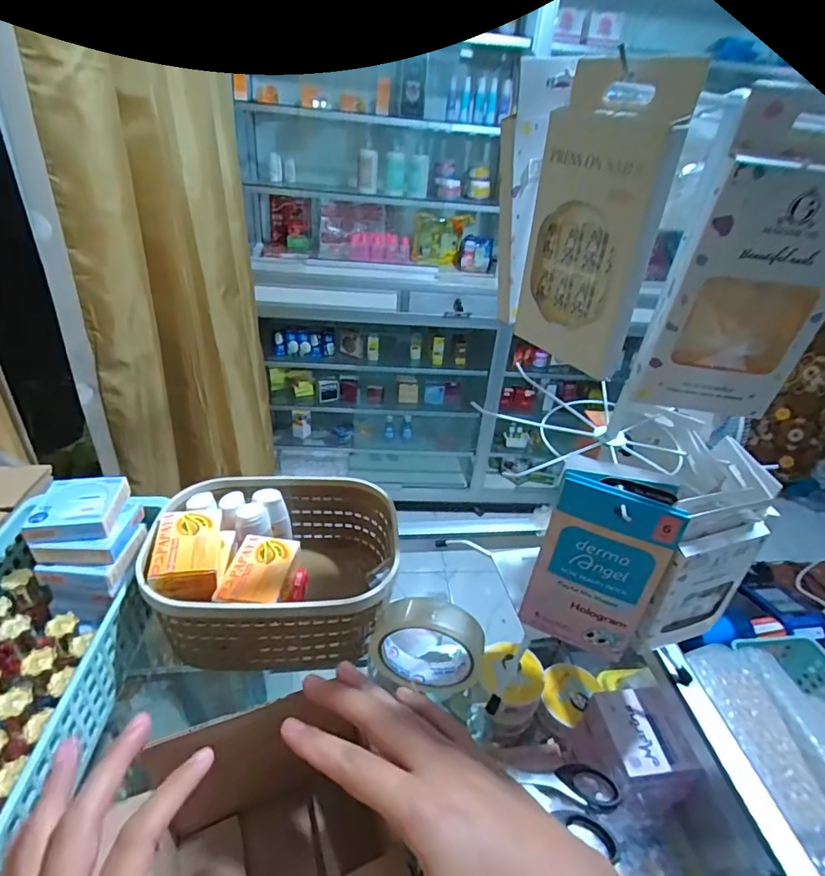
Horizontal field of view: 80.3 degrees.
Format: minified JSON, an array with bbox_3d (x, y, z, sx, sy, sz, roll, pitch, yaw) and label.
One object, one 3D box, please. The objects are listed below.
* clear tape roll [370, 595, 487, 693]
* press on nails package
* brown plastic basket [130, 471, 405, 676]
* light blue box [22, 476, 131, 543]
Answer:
[{"bbox_3d":[0.013,0.179,0.423,0.092,0.087,0.030,8,32,5],"label":"clear tape roll"},{"bbox_3d":[0.088,-0.107,0.251,0.019,0.133,0.074,-12,36,-25],"label":"press on nails package"},{"bbox_3d":[-0.125,0.122,0.473,0.205,0.109,0.160,2,32,-5],"label":"brown plastic basket"},{"bbox_3d":[-0.299,0.063,0.441,0.063,0.017,0.071,-1,33,-10],"label":"light blue box"}]

